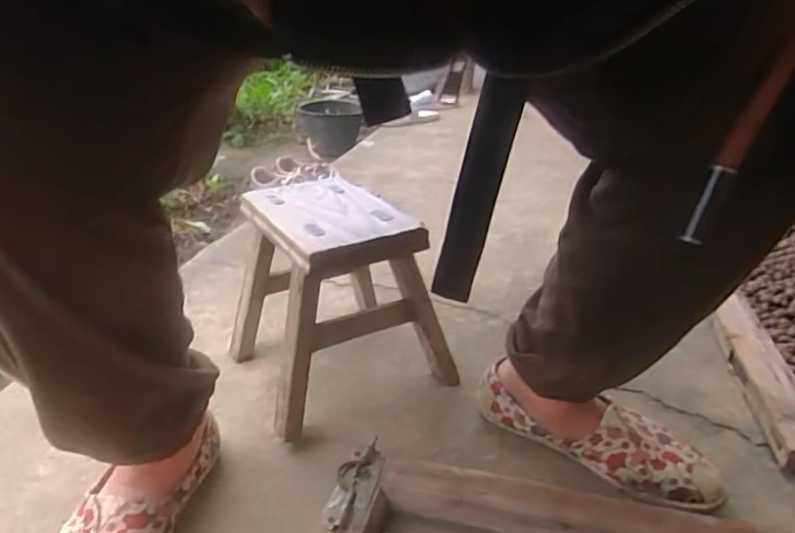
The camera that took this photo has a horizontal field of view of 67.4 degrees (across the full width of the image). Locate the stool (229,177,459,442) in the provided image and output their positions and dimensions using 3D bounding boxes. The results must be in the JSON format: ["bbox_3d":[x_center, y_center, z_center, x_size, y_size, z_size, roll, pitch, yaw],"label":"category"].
[{"bbox_3d":[-0.088,0.032,0.730,0.208,0.214,0.217,-17,30,-26],"label":"stool"}]

